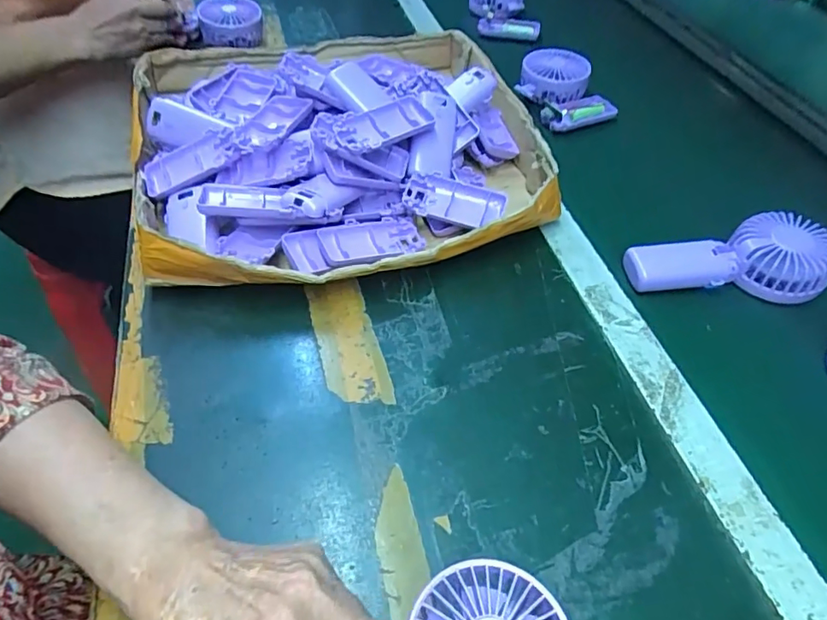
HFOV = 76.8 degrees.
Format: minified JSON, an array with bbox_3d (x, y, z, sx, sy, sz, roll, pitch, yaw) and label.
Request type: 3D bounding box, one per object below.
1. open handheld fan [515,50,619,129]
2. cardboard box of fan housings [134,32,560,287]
[{"bbox_3d":[0.188,-0.286,0.680,0.101,0.051,0.126,-12,52,-13],"label":"open handheld fan"},{"bbox_3d":[-0.079,-0.192,0.555,0.392,0.089,0.400,-13,52,-14],"label":"cardboard box of fan housings"}]

